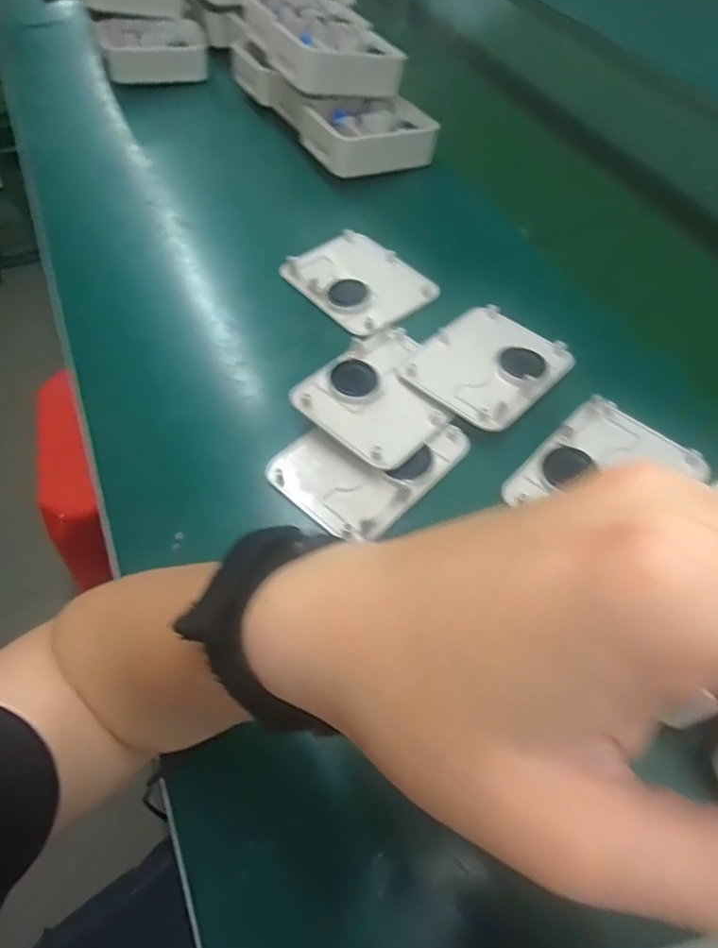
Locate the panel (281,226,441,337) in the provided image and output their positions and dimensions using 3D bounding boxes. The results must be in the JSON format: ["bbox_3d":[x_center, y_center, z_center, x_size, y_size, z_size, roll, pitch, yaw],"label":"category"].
[{"bbox_3d":[0.001,-0.182,0.550,0.100,0.013,0.126,-36,62,-23],"label":"panel"}]

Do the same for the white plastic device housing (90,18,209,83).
[{"bbox_3d":[-0.278,-0.573,0.793,0.135,0.052,0.078,-14,55,-9],"label":"white plastic device housing"}]

